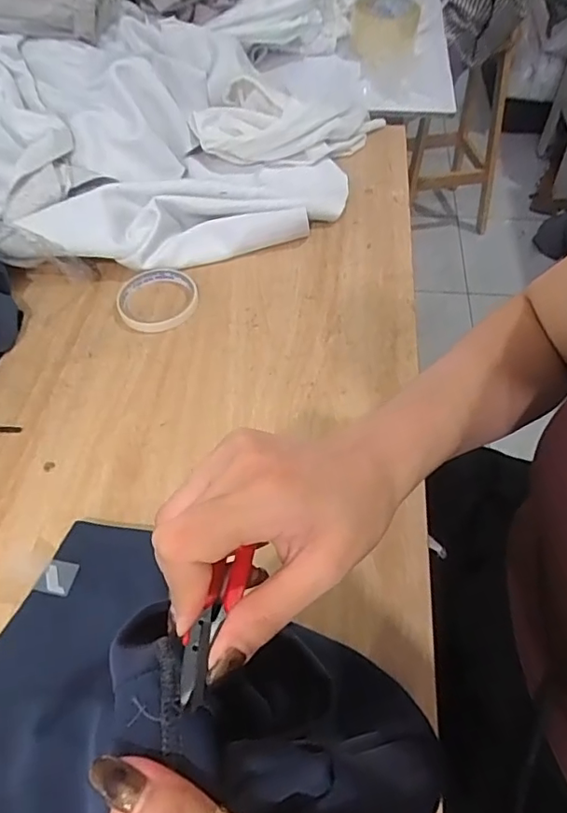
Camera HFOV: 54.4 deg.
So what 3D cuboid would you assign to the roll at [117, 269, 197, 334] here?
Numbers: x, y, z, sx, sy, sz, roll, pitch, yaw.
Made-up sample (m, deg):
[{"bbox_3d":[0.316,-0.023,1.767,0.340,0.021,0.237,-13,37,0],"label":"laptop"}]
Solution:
[{"bbox_3d":[-0.139,-0.119,0.610,0.087,0.012,0.086,-1,54,1],"label":"roll"}]

